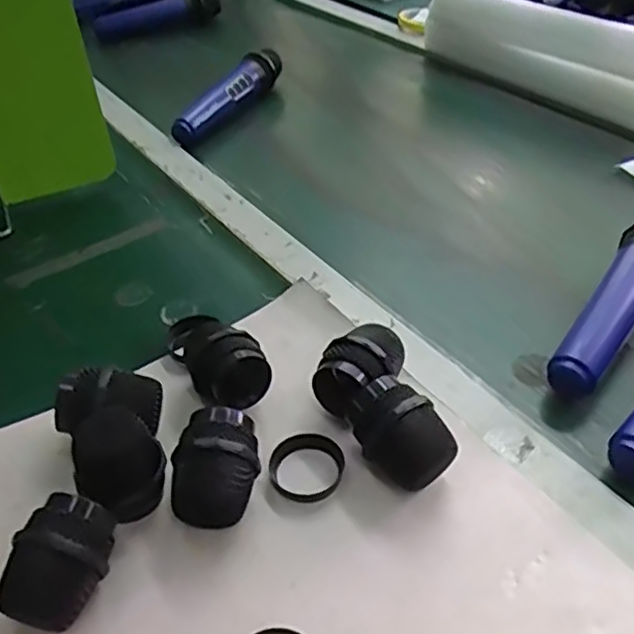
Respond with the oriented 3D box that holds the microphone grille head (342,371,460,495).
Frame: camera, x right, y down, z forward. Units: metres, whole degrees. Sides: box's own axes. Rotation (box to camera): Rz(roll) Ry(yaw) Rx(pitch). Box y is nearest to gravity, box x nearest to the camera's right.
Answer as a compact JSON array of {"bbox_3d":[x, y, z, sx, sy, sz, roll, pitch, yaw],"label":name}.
[{"bbox_3d":[0.047,0.069,0.389,0.044,0.051,0.057,-22,44,-20],"label":"microphone grille head"}]

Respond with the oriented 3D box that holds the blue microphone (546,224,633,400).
[{"bbox_3d":[0.222,-0.006,0.486,0.043,0.052,0.187,23,47,28],"label":"blue microphone"}]

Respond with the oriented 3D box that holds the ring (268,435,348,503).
[{"bbox_3d":[-0.005,0.089,0.401,0.044,0.010,0.043,-2,41,2],"label":"ring"}]

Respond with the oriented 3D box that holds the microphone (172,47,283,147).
[{"bbox_3d":[-0.103,-0.257,0.777,0.035,0.036,0.198,16,46,21],"label":"microphone"}]

